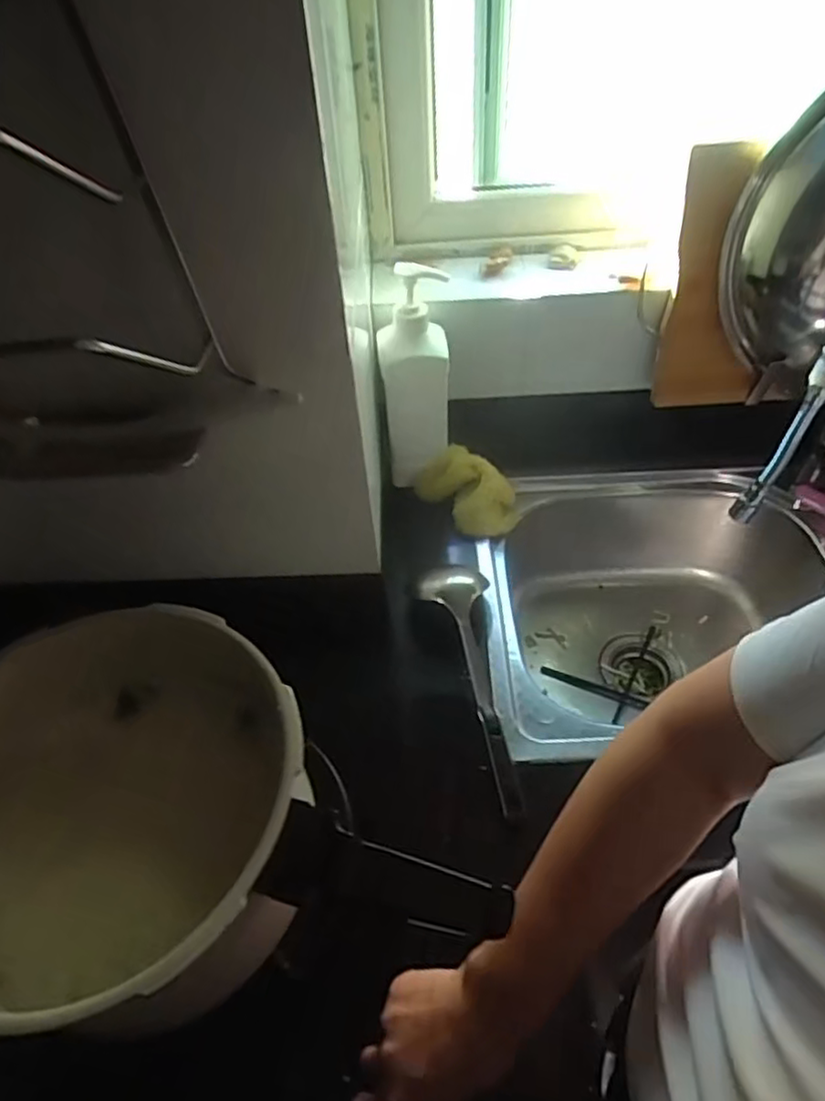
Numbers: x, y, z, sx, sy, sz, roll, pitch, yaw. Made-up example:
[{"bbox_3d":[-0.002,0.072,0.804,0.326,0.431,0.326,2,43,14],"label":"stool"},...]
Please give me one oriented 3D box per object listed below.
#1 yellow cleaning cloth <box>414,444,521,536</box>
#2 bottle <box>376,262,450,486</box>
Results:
[{"bbox_3d":[0.074,-0.083,0.842,0.121,0.091,0.086,15,52,16],"label":"yellow cleaning cloth"},{"bbox_3d":[0.003,-0.202,0.799,0.077,0.266,0.065,-8,50,-3],"label":"bottle"}]

